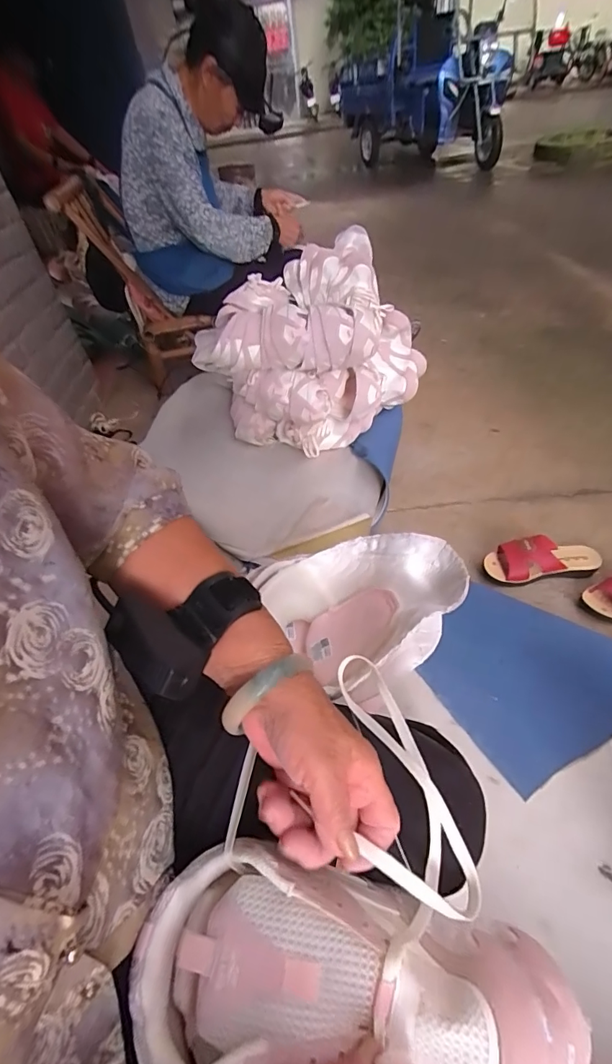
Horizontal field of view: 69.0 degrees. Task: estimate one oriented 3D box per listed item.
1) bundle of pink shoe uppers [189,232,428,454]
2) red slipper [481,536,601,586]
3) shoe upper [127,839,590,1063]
[{"bbox_3d":[0.009,-0.455,1.203,0.505,0.379,0.419,-29,49,-18],"label":"bundle of pink shoe uppers"},{"bbox_3d":[0.479,0.052,0.899,0.220,0.069,0.076,-5,46,1],"label":"red slipper"},{"bbox_3d":[0.030,0.263,0.256,0.250,0.071,0.112,7,47,5],"label":"shoe upper"}]

